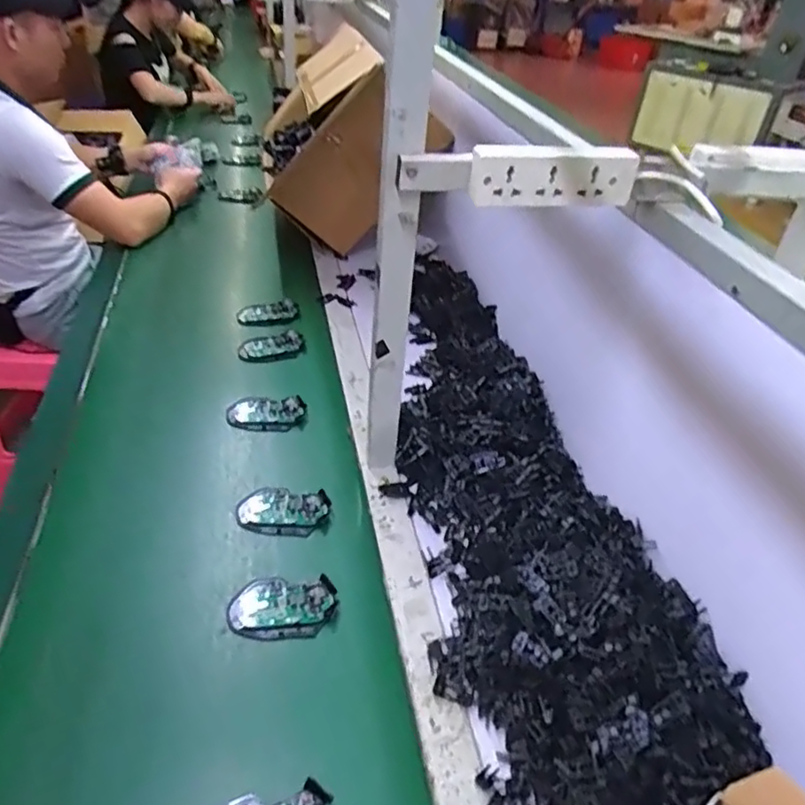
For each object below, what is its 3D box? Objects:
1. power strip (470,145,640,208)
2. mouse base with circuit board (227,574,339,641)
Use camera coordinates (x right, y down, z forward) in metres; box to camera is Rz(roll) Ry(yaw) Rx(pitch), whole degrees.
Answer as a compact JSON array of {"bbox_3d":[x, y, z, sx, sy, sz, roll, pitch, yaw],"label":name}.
[{"bbox_3d":[0.151,-0.228,0.619,0.171,0.057,0.031,-6,38,-12],"label":"power strip"},{"bbox_3d":[-0.131,0.222,0.675,0.113,0.024,0.065,0,39,-1],"label":"mouse base with circuit board"}]

